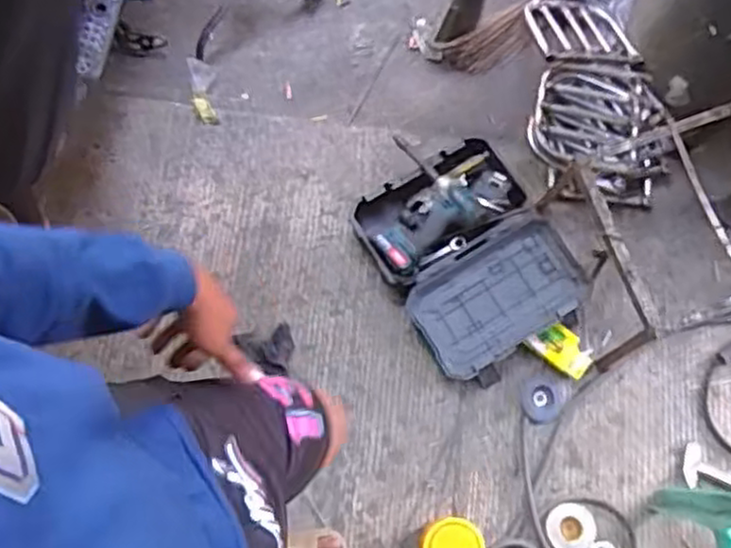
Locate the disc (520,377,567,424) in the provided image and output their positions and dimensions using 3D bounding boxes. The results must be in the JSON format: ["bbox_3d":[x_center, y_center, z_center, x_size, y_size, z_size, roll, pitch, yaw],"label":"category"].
[{"bbox_3d":[0.388,0.275,1.576,0.094,0.010,0.096,-12,74,-4],"label":"disc"}]

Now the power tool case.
[{"bbox_3d":[0.245,-0.046,1.614,0.402,0.104,0.488,-31,76,-10],"label":"power tool case"}]

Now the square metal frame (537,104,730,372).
[{"bbox_3d":[0.634,-0.090,1.524,0.413,0.319,0.416,-22,75,-7],"label":"square metal frame"}]

